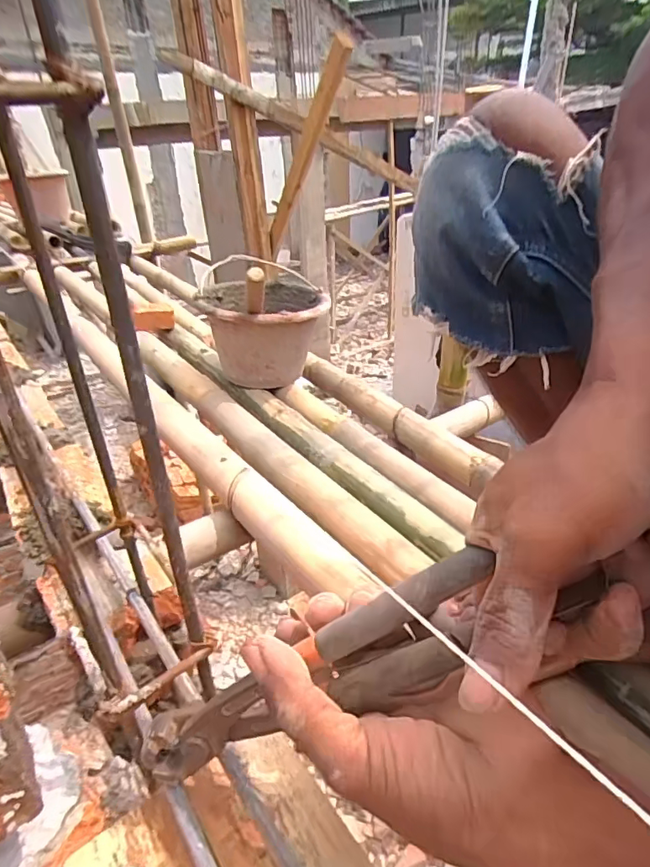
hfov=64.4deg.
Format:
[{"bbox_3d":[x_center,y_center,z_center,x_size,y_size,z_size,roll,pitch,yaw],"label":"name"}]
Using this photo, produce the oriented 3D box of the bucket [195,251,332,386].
[{"bbox_3d":[-0.112,-0.194,1.003,0.228,0.170,0.233,-3,31,0],"label":"bucket"}]

